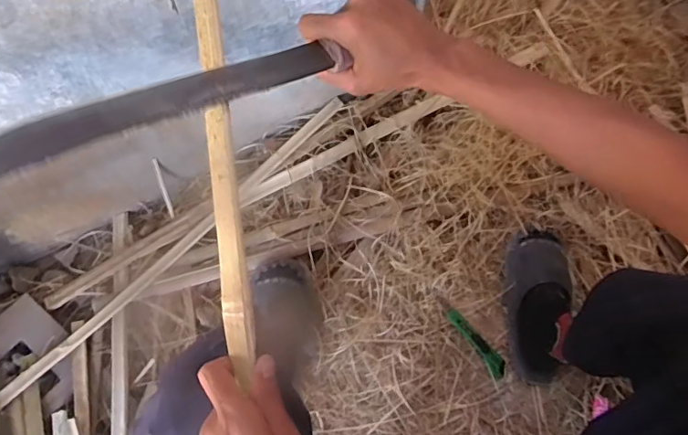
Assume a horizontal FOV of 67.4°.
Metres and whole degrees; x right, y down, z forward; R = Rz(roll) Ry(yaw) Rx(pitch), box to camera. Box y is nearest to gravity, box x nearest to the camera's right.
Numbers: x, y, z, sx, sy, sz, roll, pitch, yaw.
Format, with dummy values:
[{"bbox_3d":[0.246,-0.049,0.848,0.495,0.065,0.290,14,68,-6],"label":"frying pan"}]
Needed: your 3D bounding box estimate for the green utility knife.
[{"bbox_3d":[0.236,0.213,0.964,0.033,0.022,0.188,-35,73,-10],"label":"green utility knife"}]

